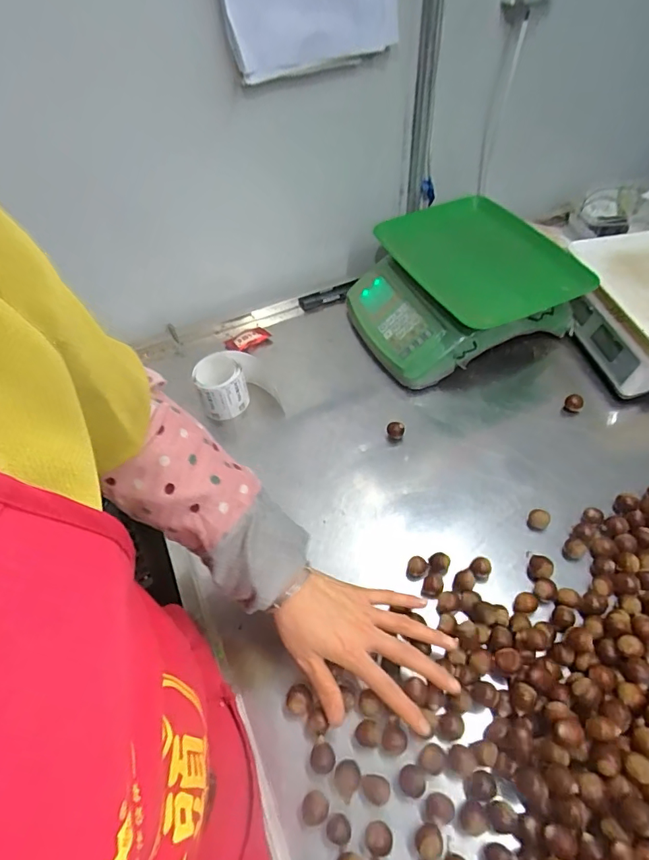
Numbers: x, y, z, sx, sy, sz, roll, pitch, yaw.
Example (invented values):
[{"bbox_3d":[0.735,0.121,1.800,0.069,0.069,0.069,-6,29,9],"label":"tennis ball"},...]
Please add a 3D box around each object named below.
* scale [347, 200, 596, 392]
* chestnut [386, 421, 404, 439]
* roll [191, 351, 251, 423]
[{"bbox_3d":[0.205,-0.223,0.771,0.301,0.144,0.263,-15,51,-8],"label":"scale"},{"bbox_3d":[0.097,0.002,0.663,0.023,0.022,0.018,3,52,6],"label":"chestnut"},{"bbox_3d":[-0.145,-0.058,0.706,0.071,0.074,0.090,-5,50,0],"label":"roll"}]

